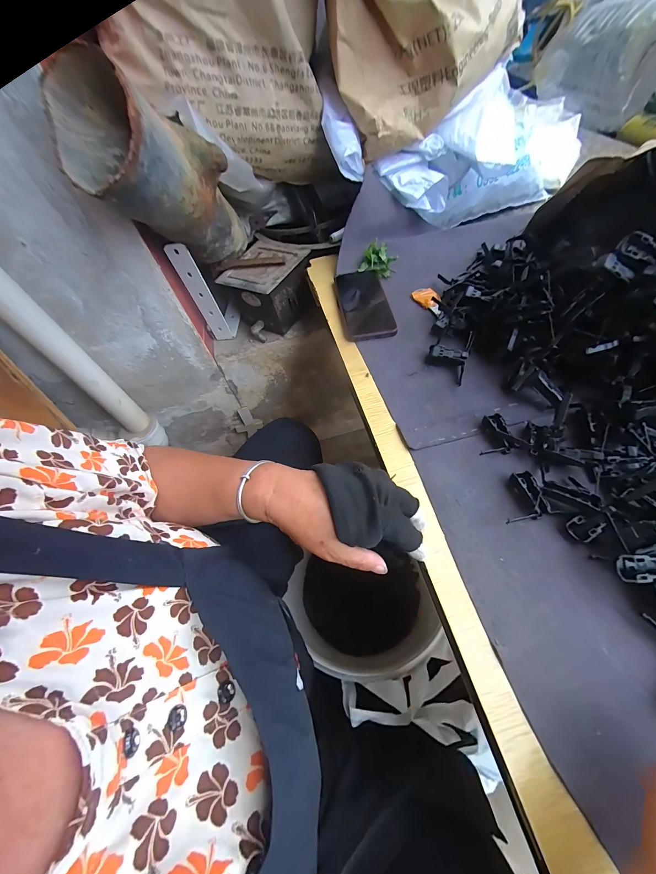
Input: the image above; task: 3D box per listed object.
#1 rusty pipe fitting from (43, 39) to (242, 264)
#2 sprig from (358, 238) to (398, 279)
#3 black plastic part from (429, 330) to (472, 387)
[{"bbox_3d":[-0.198,-0.330,0.440,0.113,0.304,0.125,12,100,12],"label":"rusty pipe fitting"},{"bbox_3d":[0.090,-0.322,0.561,0.065,0.030,0.071,1,57,6],"label":"sprig"},{"bbox_3d":[0.164,-0.111,0.424,0.050,0.022,0.083,16,59,15],"label":"black plastic part"}]

